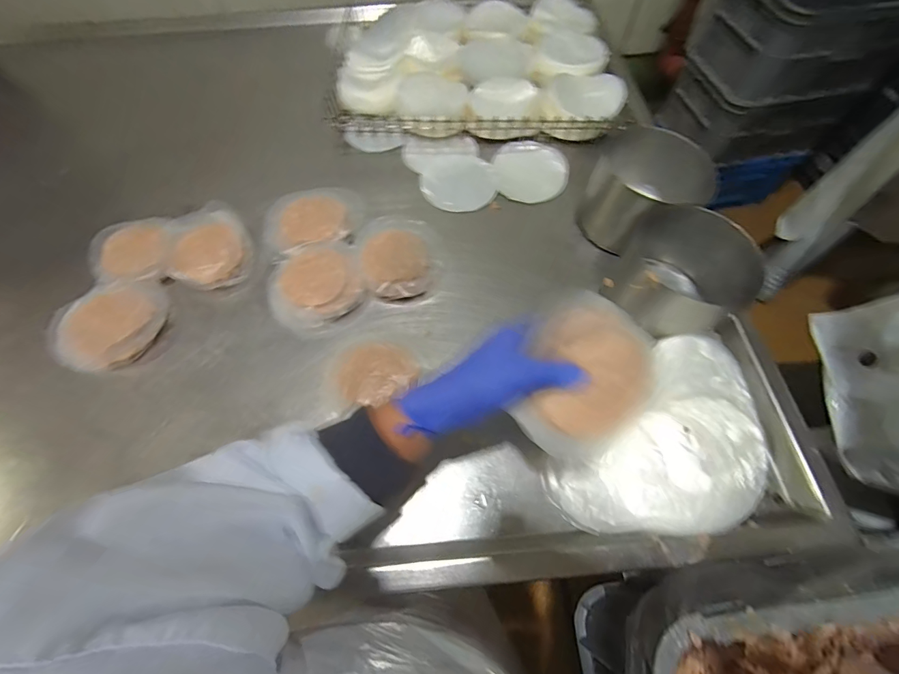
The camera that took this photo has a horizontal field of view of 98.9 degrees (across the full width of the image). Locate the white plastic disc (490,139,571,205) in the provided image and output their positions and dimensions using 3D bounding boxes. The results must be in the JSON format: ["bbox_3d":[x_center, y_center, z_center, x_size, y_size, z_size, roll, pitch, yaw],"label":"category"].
[{"bbox_3d":[0.134,-0.277,0.634,0.116,0.009,0.143,-6,64,-3],"label":"white plastic disc"}]

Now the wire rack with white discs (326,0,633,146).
[{"bbox_3d":[0.048,-0.540,0.736,0.504,0.051,0.452,-1,64,0],"label":"wire rack with white discs"}]

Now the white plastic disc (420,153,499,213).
[{"bbox_3d":[0.014,-0.256,0.629,0.118,0.006,0.128,0,64,0],"label":"white plastic disc"}]

